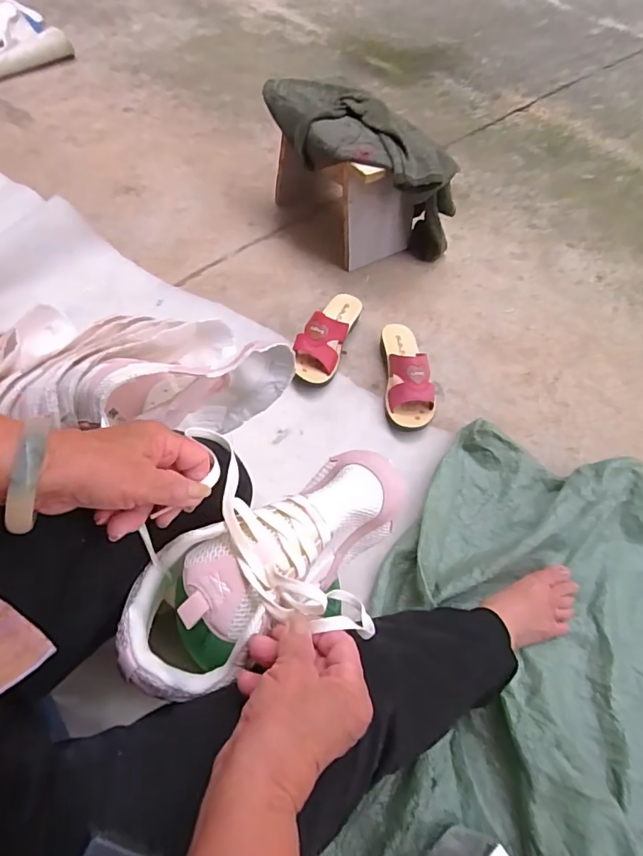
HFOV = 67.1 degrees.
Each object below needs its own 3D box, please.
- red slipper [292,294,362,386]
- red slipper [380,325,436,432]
[{"bbox_3d":[0.010,-0.181,0.912,0.083,0.080,0.221,18,61,9],"label":"red slipper"},{"bbox_3d":[0.155,-0.103,0.870,0.079,0.083,0.214,1,60,-1],"label":"red slipper"}]

